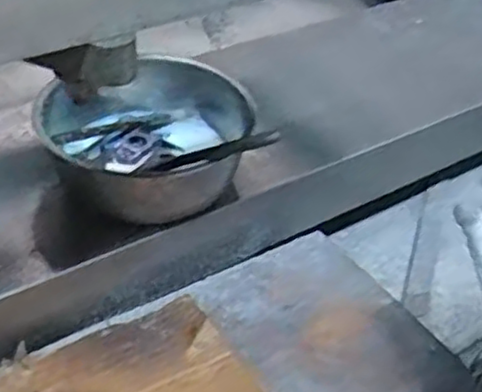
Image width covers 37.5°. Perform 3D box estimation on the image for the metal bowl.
[{"bbox_3d":[-0.078,-0.054,0.653,0.159,0.070,0.165,3,41,-3],"label":"metal bowl"}]

